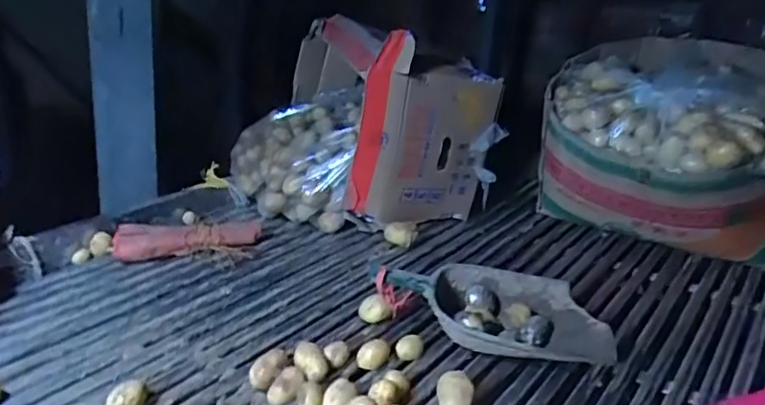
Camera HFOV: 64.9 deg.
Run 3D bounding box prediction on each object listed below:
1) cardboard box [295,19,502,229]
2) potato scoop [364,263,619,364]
[{"bbox_3d":[0.002,-0.197,1.284,0.272,0.337,0.517,-3,19,-22],"label":"cardboard box"},{"bbox_3d":[0.144,0.149,0.813,0.304,0.092,0.175,6,18,3],"label":"potato scoop"}]

